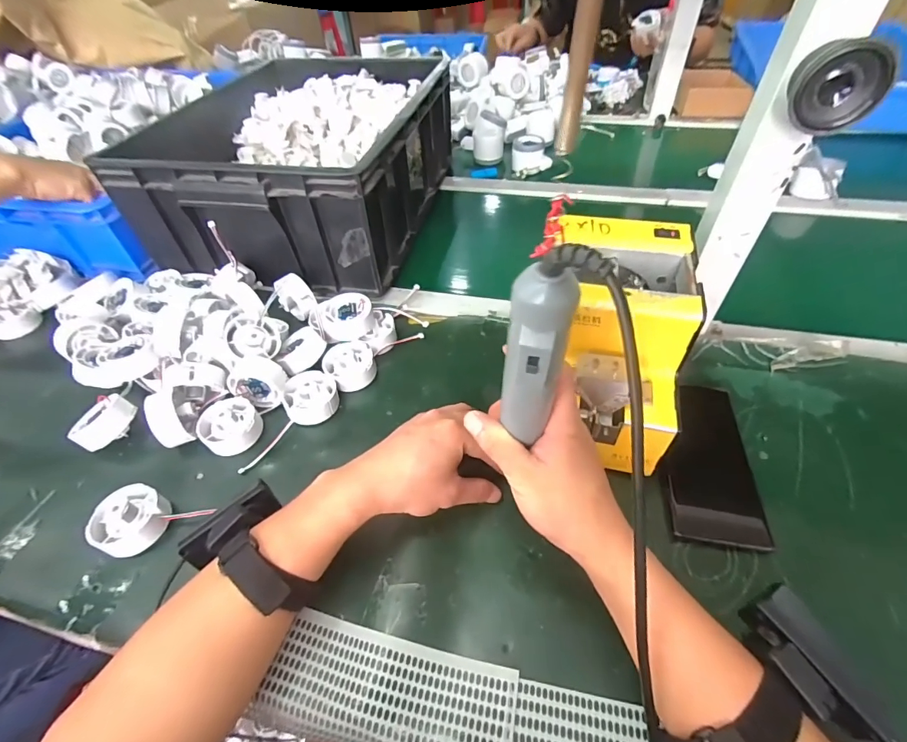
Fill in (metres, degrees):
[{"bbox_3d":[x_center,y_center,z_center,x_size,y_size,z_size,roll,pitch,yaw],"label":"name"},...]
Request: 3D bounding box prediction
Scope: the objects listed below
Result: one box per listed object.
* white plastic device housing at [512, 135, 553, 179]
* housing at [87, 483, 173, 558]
[{"bbox_3d":[0.147,-0.401,0.808,0.070,0.044,0.063,-3,49,1],"label":"white plastic device housing"},{"bbox_3d":[-0.276,0.128,0.370,0.054,0.031,0.053,-2,49,2],"label":"housing"}]

